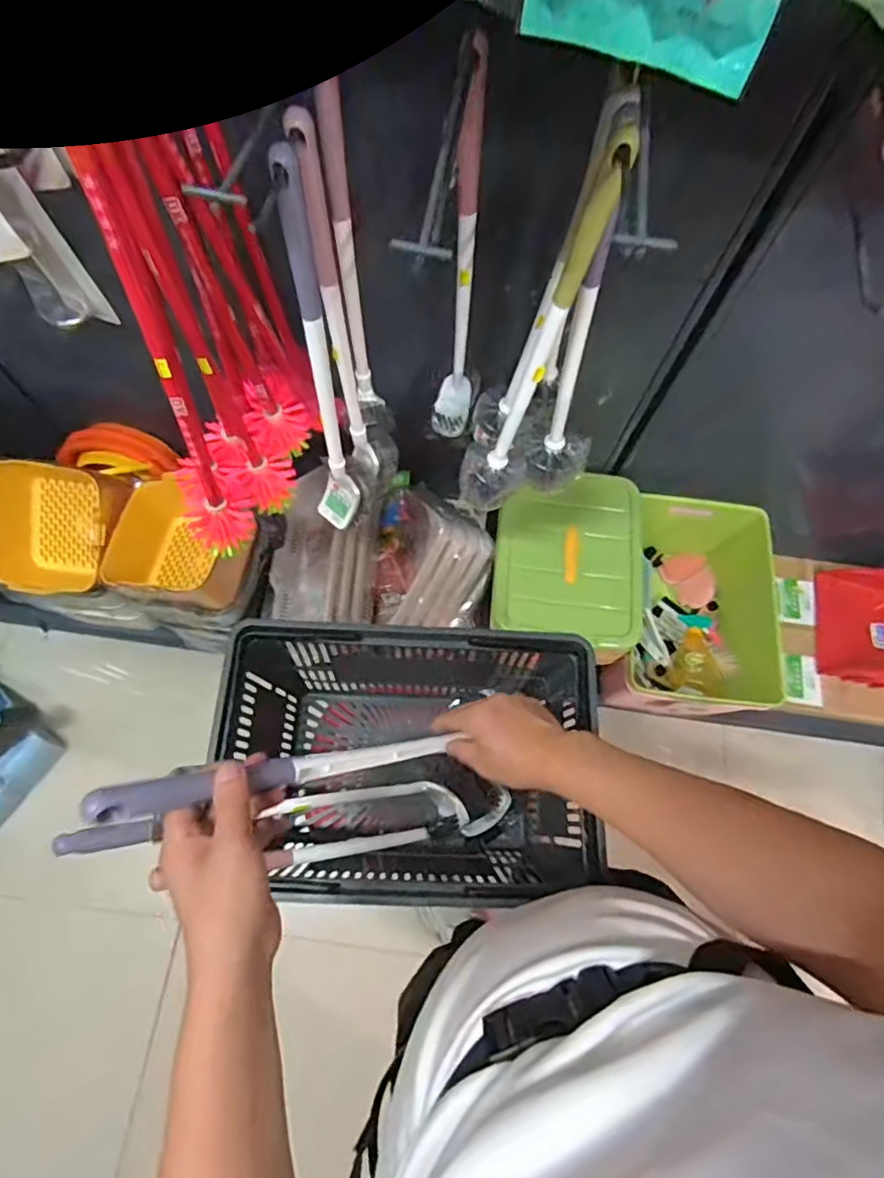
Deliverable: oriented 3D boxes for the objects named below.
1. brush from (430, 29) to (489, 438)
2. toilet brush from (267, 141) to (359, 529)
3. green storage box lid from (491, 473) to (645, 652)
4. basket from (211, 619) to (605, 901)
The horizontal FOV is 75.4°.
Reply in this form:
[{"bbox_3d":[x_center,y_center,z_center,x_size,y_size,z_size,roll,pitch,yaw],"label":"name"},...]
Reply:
[{"bbox_3d":[0.025,-0.353,0.685,0.050,0.463,0.088,9,69,1],"label":"brush"},{"bbox_3d":[-0.145,-0.218,0.664,0.056,0.522,0.050,-16,71,-9],"label":"toilet brush"},{"bbox_3d":[0.251,-0.062,1.094,0.287,0.046,0.325,6,76,-2],"label":"green storage box lid"},{"bbox_3d":[-0.049,0.245,0.817,0.465,0.269,0.320,2,69,-2],"label":"basket"}]

